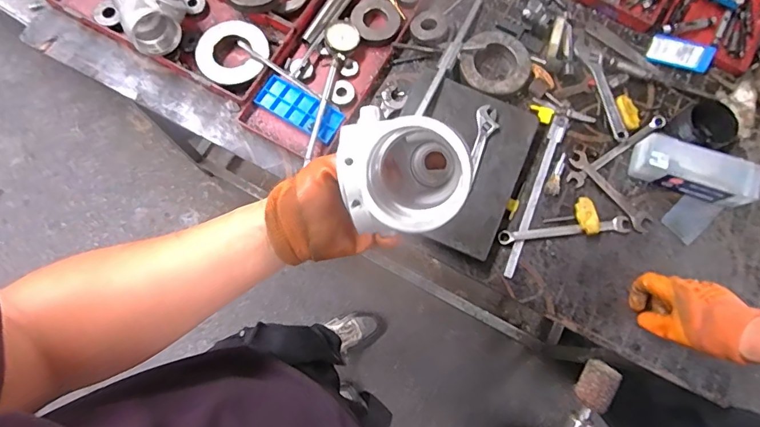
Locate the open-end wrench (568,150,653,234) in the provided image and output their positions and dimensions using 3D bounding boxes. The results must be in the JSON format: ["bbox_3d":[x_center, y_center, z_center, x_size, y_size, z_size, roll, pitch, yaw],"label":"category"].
[{"bbox_3d":[0.358,-0.037,0.707,0.034,0.006,0.154,-37,79,-10],"label":"open-end wrench"}]

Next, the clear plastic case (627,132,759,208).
[{"bbox_3d":[0.475,-0.065,0.688,0.165,0.051,0.070,22,76,4],"label":"clear plastic case"}]

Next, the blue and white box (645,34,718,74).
[{"bbox_3d":[0.502,-0.264,0.754,0.102,0.020,0.045,13,75,2],"label":"blue and white box"}]

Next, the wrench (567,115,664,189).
[{"bbox_3d":[0.381,-0.101,0.725,0.199,0.009,0.026,-33,78,-9],"label":"wrench"}]

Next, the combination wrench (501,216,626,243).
[{"bbox_3d":[0.275,0.028,0.681,0.197,0.008,0.025,-7,76,-3],"label":"combination wrench"}]

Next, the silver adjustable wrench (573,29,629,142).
[{"bbox_3d":[0.364,-0.212,0.744,0.035,0.012,0.198,-16,76,-5],"label":"silver adjustable wrench"}]

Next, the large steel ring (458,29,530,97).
[{"bbox_3d":[0.186,-0.246,0.739,0.118,0.022,0.120,0,75,-1],"label":"large steel ring"}]

